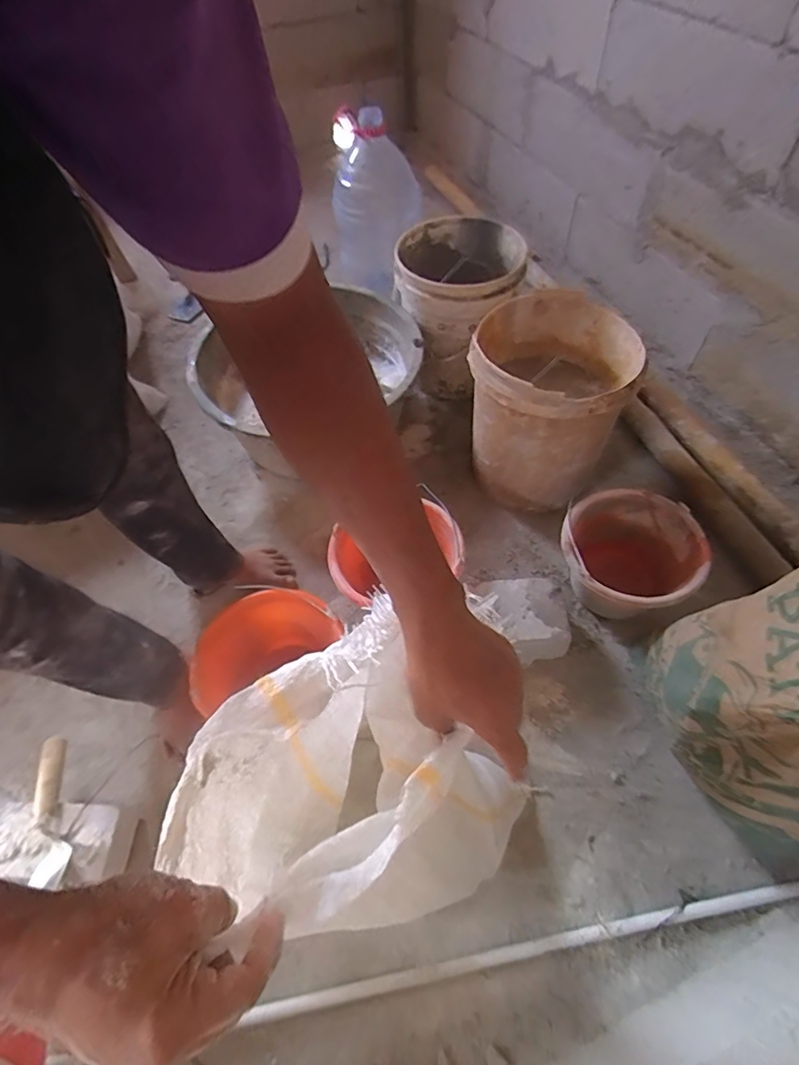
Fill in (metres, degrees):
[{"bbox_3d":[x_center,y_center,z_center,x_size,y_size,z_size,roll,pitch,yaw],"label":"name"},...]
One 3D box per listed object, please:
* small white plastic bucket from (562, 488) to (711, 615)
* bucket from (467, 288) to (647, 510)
[{"bbox_3d":[0.402,0.052,0.910,0.228,0.155,0.212,-1,57,2],"label":"small white plastic bucket"},{"bbox_3d":[0.286,-0.251,1.022,0.295,0.317,0.287,-1,57,2],"label":"bucket"}]

